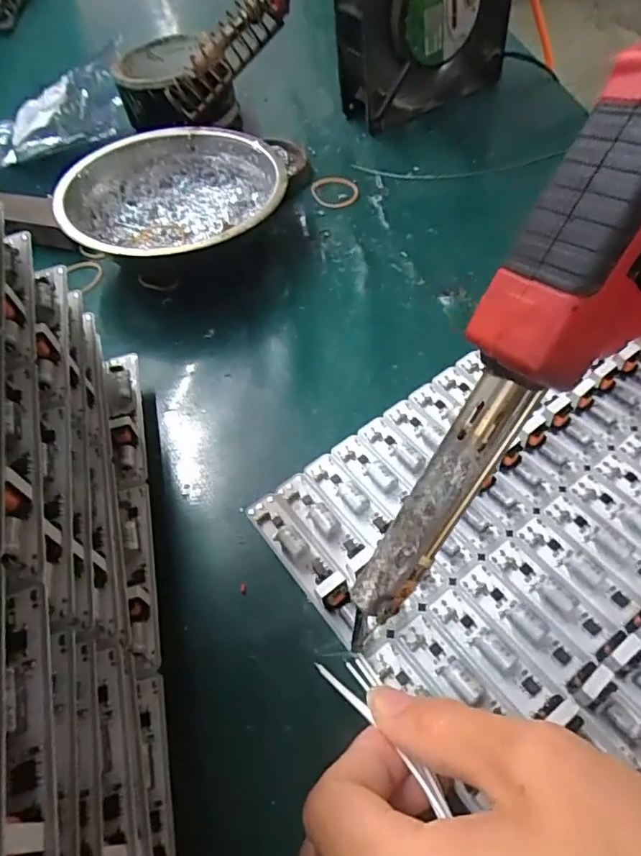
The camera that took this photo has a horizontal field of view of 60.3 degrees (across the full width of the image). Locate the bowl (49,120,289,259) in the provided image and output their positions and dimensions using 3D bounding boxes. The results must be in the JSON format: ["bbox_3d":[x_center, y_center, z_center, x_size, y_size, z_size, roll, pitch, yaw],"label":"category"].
[{"bbox_3d":[-0.085,-0.131,0.330,0.123,0.037,0.126,-2,54,3],"label":"bowl"}]

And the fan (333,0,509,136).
[{"bbox_3d":[0.068,-0.277,0.371,0.117,0.123,0.042,-20,55,-10],"label":"fan"}]

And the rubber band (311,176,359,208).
[{"bbox_3d":[0.010,-0.155,0.360,0.029,0.004,0.038,-15,55,-5],"label":"rubber band"}]

